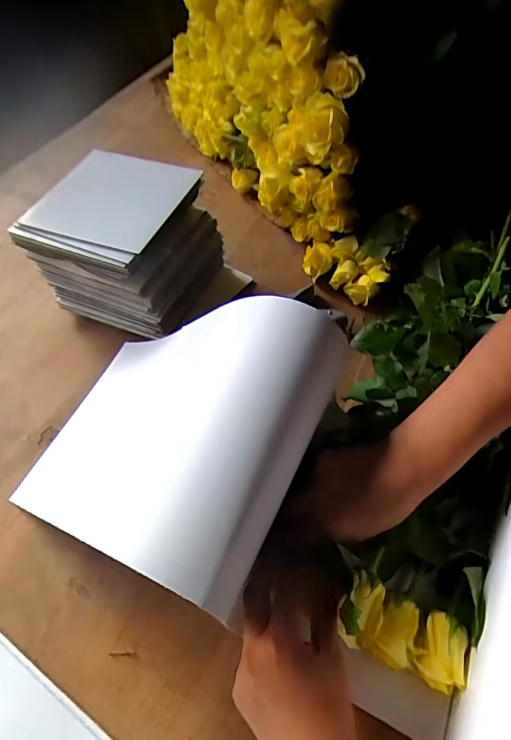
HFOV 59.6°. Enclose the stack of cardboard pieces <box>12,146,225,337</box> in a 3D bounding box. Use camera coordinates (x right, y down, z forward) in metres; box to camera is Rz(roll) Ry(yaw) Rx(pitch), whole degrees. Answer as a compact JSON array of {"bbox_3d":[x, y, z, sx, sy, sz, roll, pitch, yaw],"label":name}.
[{"bbox_3d":[-0.156,-0.146,0.560,0.183,0.127,0.169,19,56,14],"label":"stack of cardboard pieces"}]

